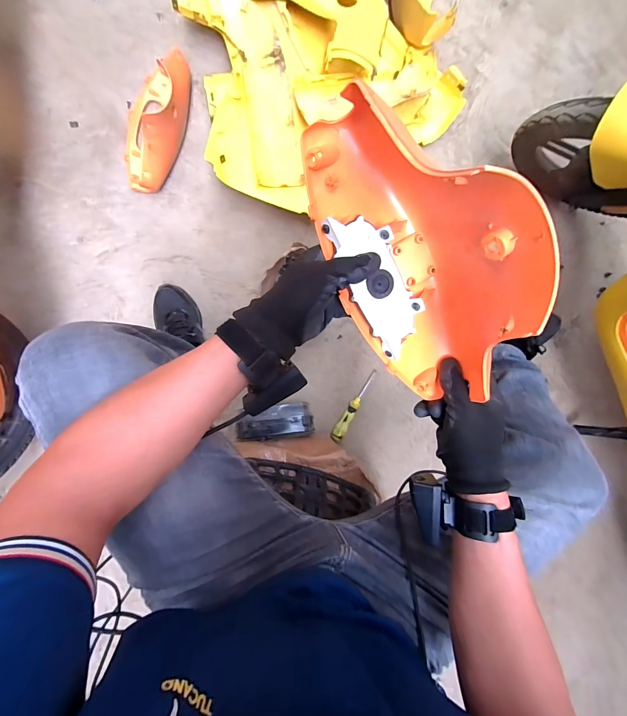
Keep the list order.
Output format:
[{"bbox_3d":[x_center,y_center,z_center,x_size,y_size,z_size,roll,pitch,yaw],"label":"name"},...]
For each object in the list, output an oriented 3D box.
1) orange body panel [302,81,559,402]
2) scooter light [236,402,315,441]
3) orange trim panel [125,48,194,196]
[{"bbox_3d":[0.085,-0.084,0.268,0.105,0.162,0.280,-33,98,-5],"label":"orange body panel"},{"bbox_3d":[-0.094,0.157,0.777,0.184,0.067,0.087,2,93,-9],"label":"scooter light"},{"bbox_3d":[-0.358,-0.528,0.679,0.128,0.126,0.282,9,92,-9],"label":"orange trim panel"}]

